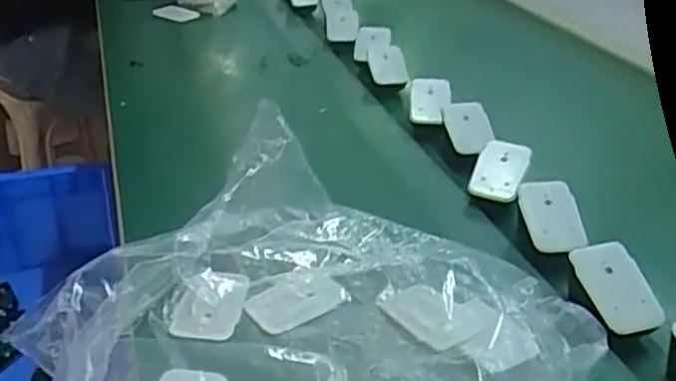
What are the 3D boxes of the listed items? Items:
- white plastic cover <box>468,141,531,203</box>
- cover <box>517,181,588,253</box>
[{"bbox_3d":[0.139,-0.018,0.596,0.046,0.011,0.057,9,64,28],"label":"white plastic cover"},{"bbox_3d":[0.169,0.020,0.543,0.046,0.010,0.068,-3,52,-7],"label":"cover"}]

